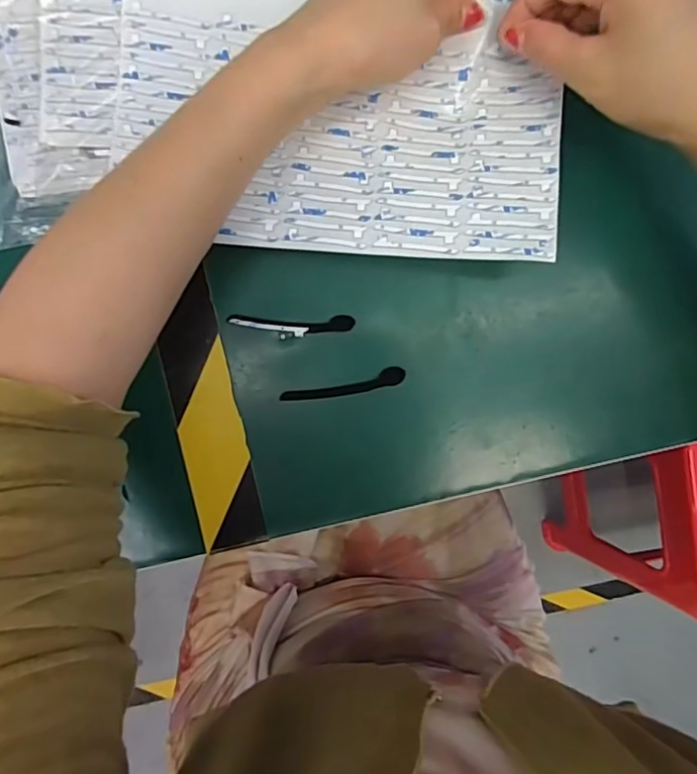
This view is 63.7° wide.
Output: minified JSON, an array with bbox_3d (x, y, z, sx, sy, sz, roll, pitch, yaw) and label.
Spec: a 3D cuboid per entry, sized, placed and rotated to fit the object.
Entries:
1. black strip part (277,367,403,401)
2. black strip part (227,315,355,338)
[{"bbox_3d":[-0.003,0.000,0.337,0.074,0.007,0.010,-13,93,-1],"label":"black strip part"},{"bbox_3d":[-0.034,-0.037,0.332,0.073,0.004,0.012,0,93,-1],"label":"black strip part"}]

